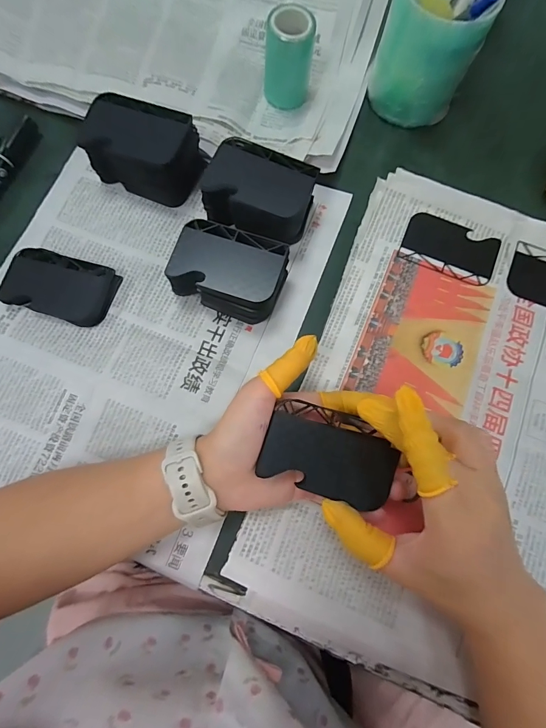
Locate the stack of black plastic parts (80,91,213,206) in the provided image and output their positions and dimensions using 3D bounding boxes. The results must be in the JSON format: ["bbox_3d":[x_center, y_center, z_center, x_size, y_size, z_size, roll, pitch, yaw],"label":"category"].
[{"bbox_3d":[-0.112,-0.188,0.316,0.086,0.055,0.059,25,79,5],"label":"stack of black plastic parts"}]

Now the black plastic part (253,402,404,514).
[{"bbox_3d":[0.038,0.059,0.234,0.084,0.007,0.051,20,78,4],"label":"black plastic part"}]

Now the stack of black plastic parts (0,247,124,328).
[{"bbox_3d":[-0.186,-0.068,0.310,0.089,0.013,0.054,16,78,4],"label":"stack of black plastic parts"}]

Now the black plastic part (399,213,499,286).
[{"bbox_3d":[0.160,-0.104,0.323,0.084,0.004,0.052,22,79,5],"label":"black plastic part"}]

